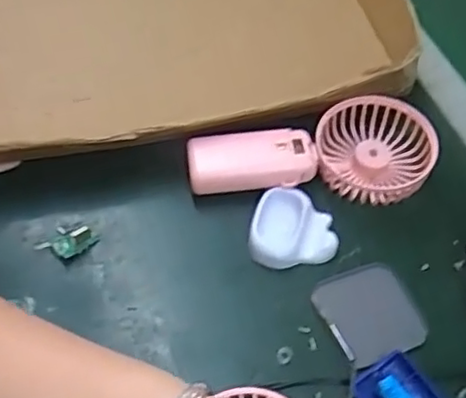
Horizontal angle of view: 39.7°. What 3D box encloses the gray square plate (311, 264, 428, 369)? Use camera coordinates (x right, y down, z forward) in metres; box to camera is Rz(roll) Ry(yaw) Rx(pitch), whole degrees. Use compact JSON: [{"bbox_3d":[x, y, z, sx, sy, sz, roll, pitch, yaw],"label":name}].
[{"bbox_3d":[0.095,0.077,0.445,0.064,0.005,0.066,-21,60,-17],"label":"gray square plate"}]

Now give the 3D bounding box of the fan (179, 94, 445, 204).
[{"bbox_3d":[0.064,-0.025,0.497,0.186,0.034,0.085,-13,58,-12],"label":"fan"}]

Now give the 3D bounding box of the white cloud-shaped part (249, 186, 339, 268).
[{"bbox_3d":[0.042,0.020,0.472,0.063,0.014,0.058,2,56,-3],"label":"white cloud-shaped part"}]

